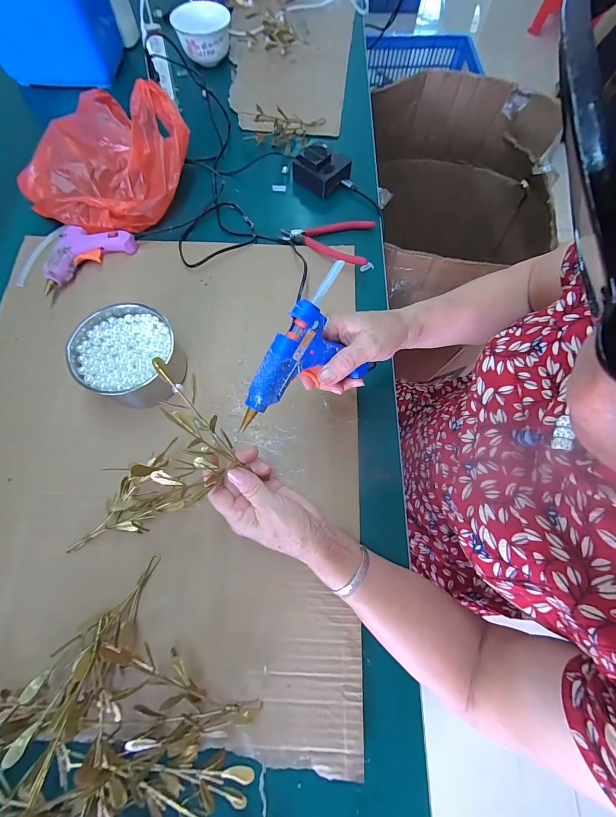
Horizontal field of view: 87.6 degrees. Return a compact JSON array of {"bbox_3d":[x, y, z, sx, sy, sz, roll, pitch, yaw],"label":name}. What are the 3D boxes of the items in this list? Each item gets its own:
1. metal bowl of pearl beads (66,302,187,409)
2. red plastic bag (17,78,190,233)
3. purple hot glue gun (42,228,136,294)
[{"bbox_3d":[-0.225,-0.066,0.408,0.118,0.060,0.113,1,70,-1],"label":"metal bowl of pearl beads"},{"bbox_3d":[-0.318,-0.392,0.503,0.218,0.092,0.236,35,73,11],"label":"red plastic bag"},{"bbox_3d":[-0.320,-0.215,0.475,0.104,0.031,0.111,8,70,1],"label":"purple hot glue gun"}]

